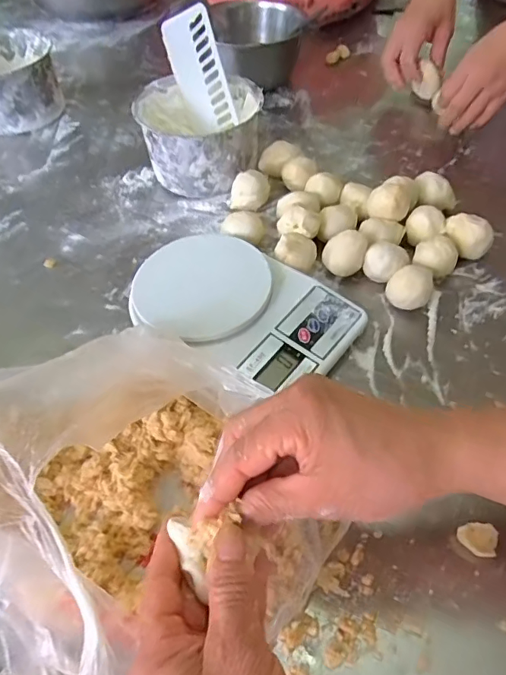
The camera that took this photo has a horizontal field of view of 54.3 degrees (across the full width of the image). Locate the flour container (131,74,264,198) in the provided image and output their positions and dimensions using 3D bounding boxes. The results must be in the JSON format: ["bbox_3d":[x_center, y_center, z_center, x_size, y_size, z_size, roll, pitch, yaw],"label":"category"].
[{"bbox_3d":[-0.063,-0.246,0.618,0.143,0.092,0.131,-2,52,3],"label":"flour container"}]

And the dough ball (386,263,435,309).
[{"bbox_3d":[0.155,-0.051,0.487,0.043,0.040,0.047,-2,52,2],"label":"dough ball"}]

